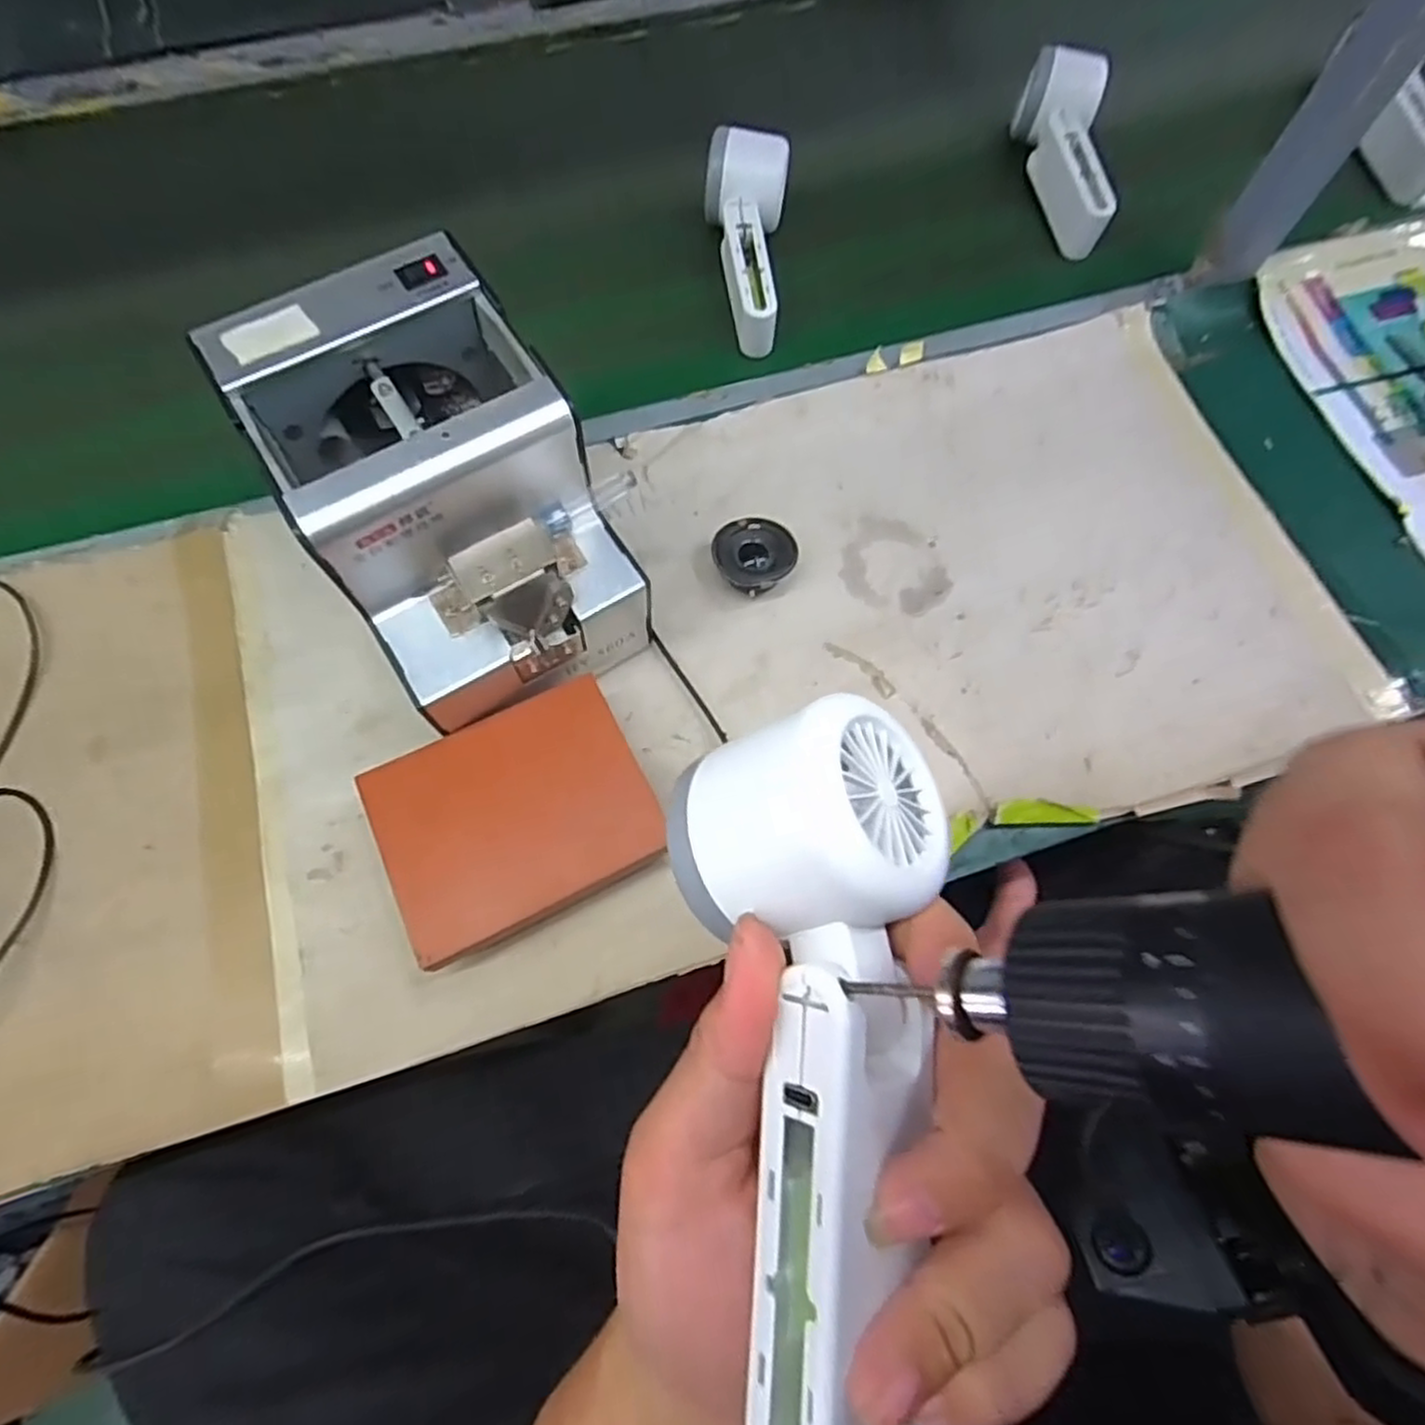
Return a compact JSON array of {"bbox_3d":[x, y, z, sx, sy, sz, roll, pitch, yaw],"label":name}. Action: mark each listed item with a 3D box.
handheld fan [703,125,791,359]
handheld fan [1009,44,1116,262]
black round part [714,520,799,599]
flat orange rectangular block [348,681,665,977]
[{"bbox_3d":[0.020,-0.333,0.521,0.059,0.056,0.148,5,68,1],"label":"handheld fan"},{"bbox_3d":[0.281,-0.435,0.577,0.055,0.054,0.154,-4,81,-3],"label":"handheld fan"},{"bbox_3d":[0.026,-0.093,0.448,0.049,0.025,0.047,0,68,-1],"label":"black round part"},{"bbox_3d":[-0.098,0.054,0.380,0.128,0.040,0.101,-26,71,-11],"label":"flat orange rectangular block"}]

